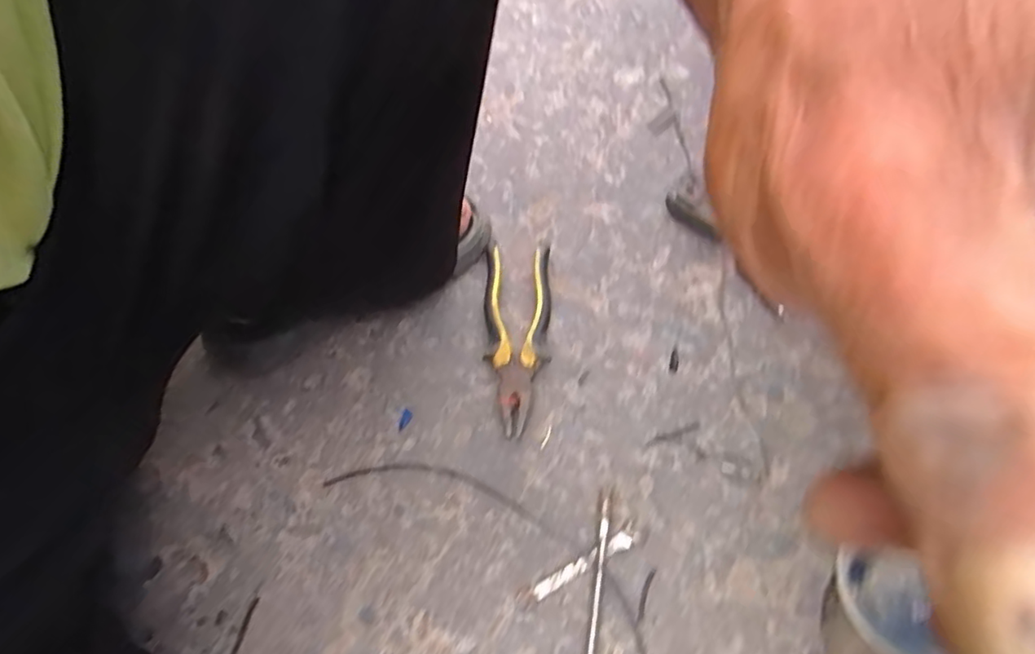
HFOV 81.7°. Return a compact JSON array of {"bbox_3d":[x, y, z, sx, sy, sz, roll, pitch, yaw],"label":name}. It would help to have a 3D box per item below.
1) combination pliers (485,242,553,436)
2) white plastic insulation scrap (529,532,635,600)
[{"bbox_3d":[0.000,0.009,0.552,0.060,0.023,0.183,-1,65,1],"label":"combination pliers"},{"bbox_3d":[0.053,0.193,0.484,0.090,0.005,0.013,-28,67,-11],"label":"white plastic insulation scrap"}]

